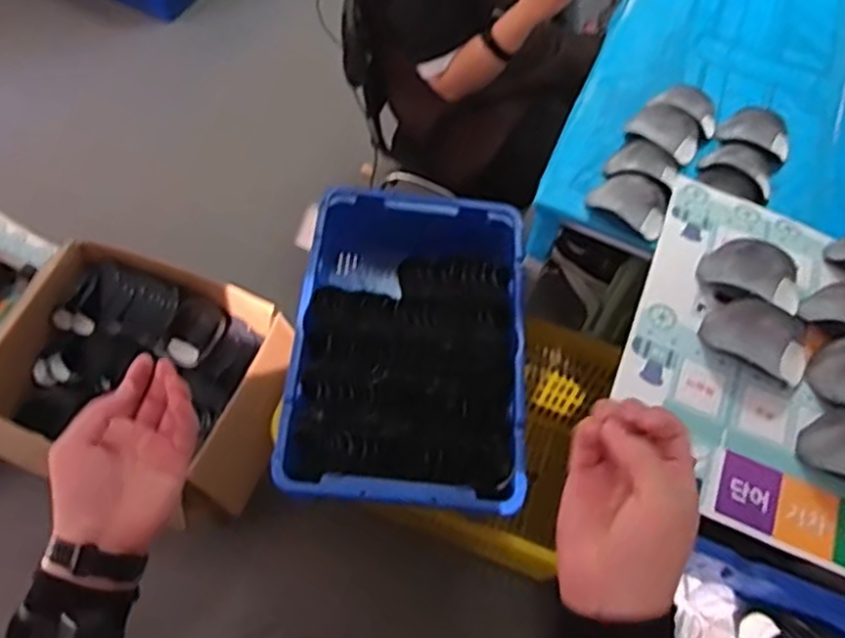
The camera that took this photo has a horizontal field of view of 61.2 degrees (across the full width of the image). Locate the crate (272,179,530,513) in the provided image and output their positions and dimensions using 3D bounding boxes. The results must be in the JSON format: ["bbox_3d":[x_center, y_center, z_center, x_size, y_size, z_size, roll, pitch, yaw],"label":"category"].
[{"bbox_3d":[-0.025,0.053,1.432,0.438,0.158,0.675,6,60,-3],"label":"crate"}]

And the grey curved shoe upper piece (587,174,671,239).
[{"bbox_3d":[0.379,-0.210,1.285,0.144,0.032,0.099,39,63,15],"label":"grey curved shoe upper piece"}]

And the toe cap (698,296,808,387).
[{"bbox_3d":[0.457,0.021,0.968,0.136,0.030,0.088,25,60,8],"label":"toe cap"}]

